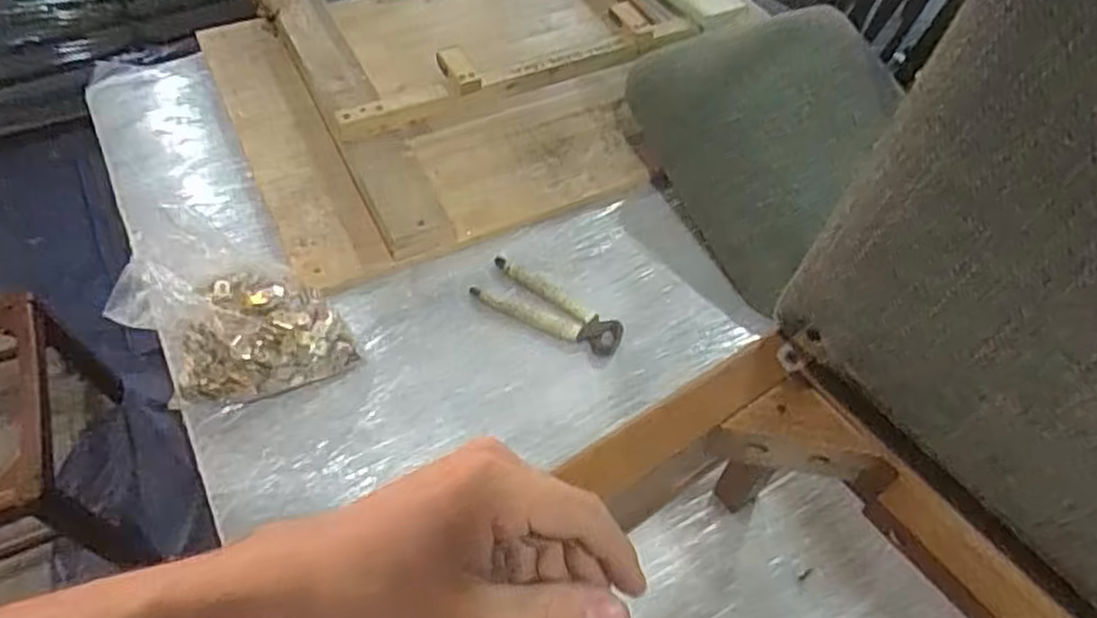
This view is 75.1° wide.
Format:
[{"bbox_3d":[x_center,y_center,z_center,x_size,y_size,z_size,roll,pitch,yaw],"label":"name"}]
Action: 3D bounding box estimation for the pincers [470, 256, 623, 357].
[{"bbox_3d":[0.002,-0.004,0.906,0.197,0.018,0.068,26,57,14],"label":"pincers"}]

